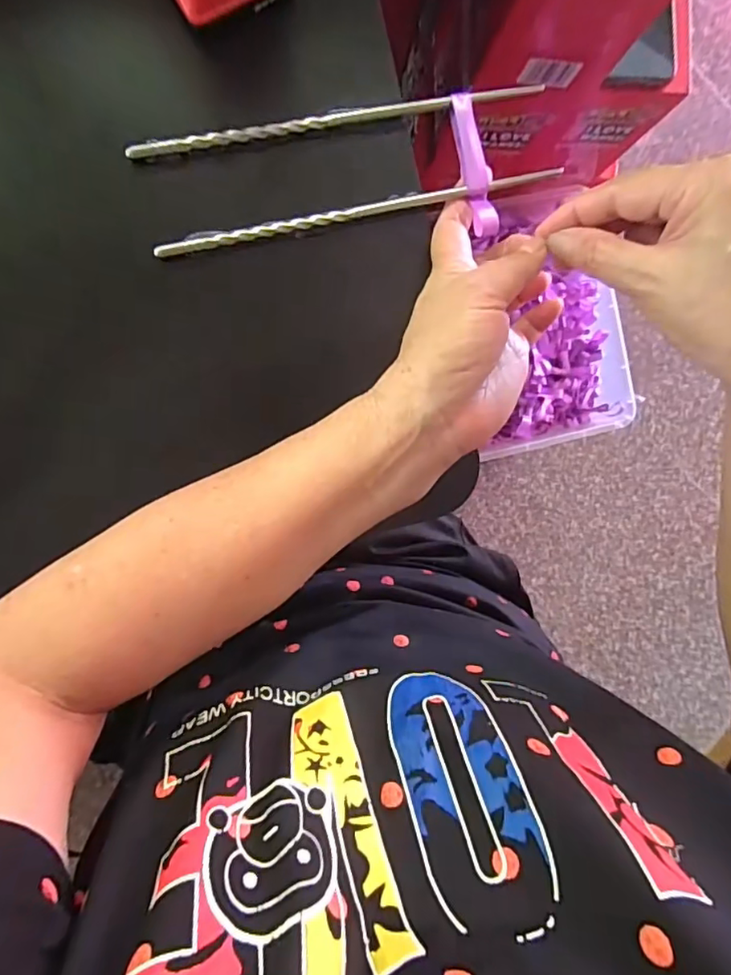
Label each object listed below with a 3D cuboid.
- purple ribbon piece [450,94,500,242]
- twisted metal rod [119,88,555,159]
[{"bbox_3d":[0.060,-0.174,0.298,0.016,0.011,0.074,-13,94,-7],"label":"purple ribbon piece"},{"bbox_3d":[-0.013,-0.195,0.288,0.217,0.007,0.009,-13,95,-7],"label":"twisted metal rod"}]

